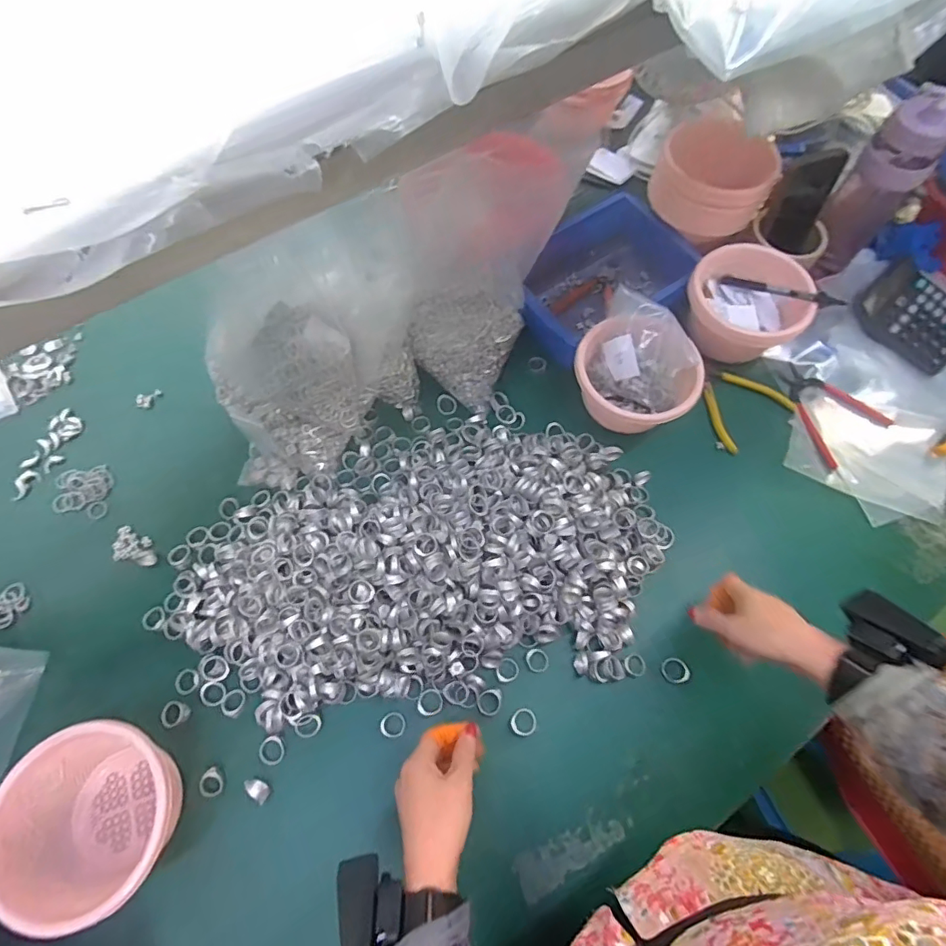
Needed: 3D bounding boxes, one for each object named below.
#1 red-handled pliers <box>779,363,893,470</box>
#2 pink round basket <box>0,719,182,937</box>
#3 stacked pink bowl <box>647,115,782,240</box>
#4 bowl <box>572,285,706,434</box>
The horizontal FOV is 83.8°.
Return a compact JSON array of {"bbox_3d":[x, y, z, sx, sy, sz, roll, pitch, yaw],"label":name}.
[{"bbox_3d":[0.475,-0.088,0.716,0.125,0.010,0.137,-33,72,-14],"label":"red-handled pliers"},{"bbox_3d":[-0.334,0.307,0.476,0.140,0.089,0.144,1,67,-1],"label":"pink round basket"},{"bbox_3d":[0.337,-0.405,0.743,0.129,0.078,0.138,0,67,0],"label":"stacked pink bowl"},{"bbox_3d":[0.202,-0.119,0.665,0.151,0.109,0.143,28,69,10],"label":"bowl"}]

